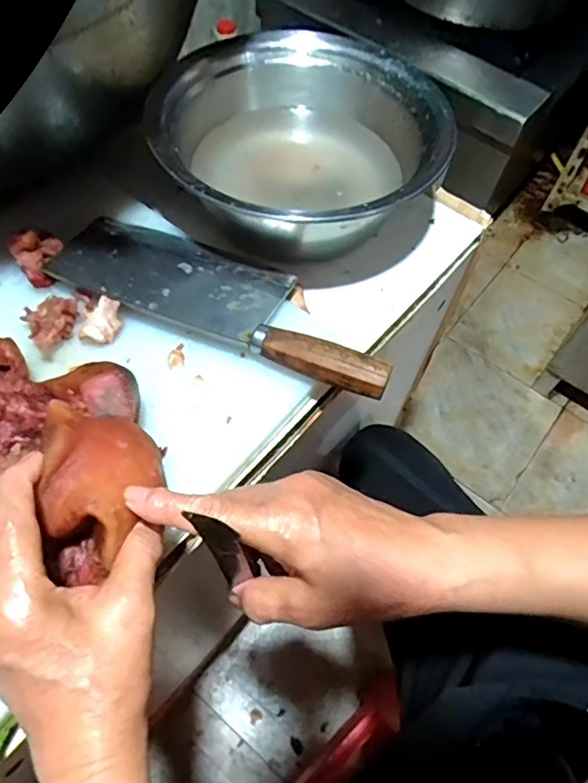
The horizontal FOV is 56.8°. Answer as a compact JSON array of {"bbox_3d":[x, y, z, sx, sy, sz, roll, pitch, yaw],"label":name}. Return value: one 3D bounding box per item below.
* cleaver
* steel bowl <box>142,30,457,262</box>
[{"bbox_3d":[-0.055,-0.079,0.427,0.284,0.036,0.095,22,62,9],"label":"cleaver"},{"bbox_3d":[0.011,-0.218,0.490,0.225,0.093,0.245,1,61,-2],"label":"steel bowl"}]

